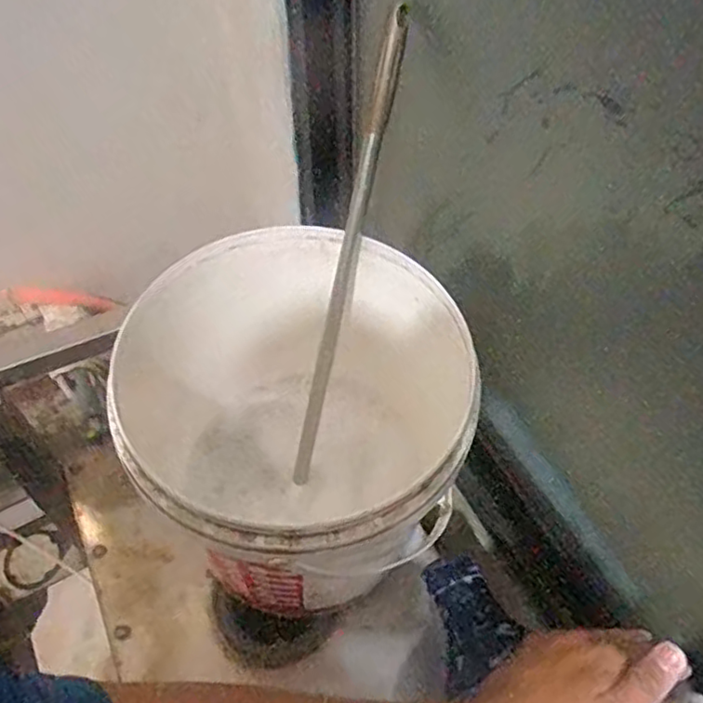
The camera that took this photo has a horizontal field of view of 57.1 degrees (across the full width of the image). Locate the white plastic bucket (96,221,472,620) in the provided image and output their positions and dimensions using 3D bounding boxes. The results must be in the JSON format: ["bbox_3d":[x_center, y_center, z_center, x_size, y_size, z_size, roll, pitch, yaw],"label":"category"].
[{"bbox_3d":[-0.044,0.092,0.666,0.309,0.311,0.298,0,57,1],"label":"white plastic bucket"}]

